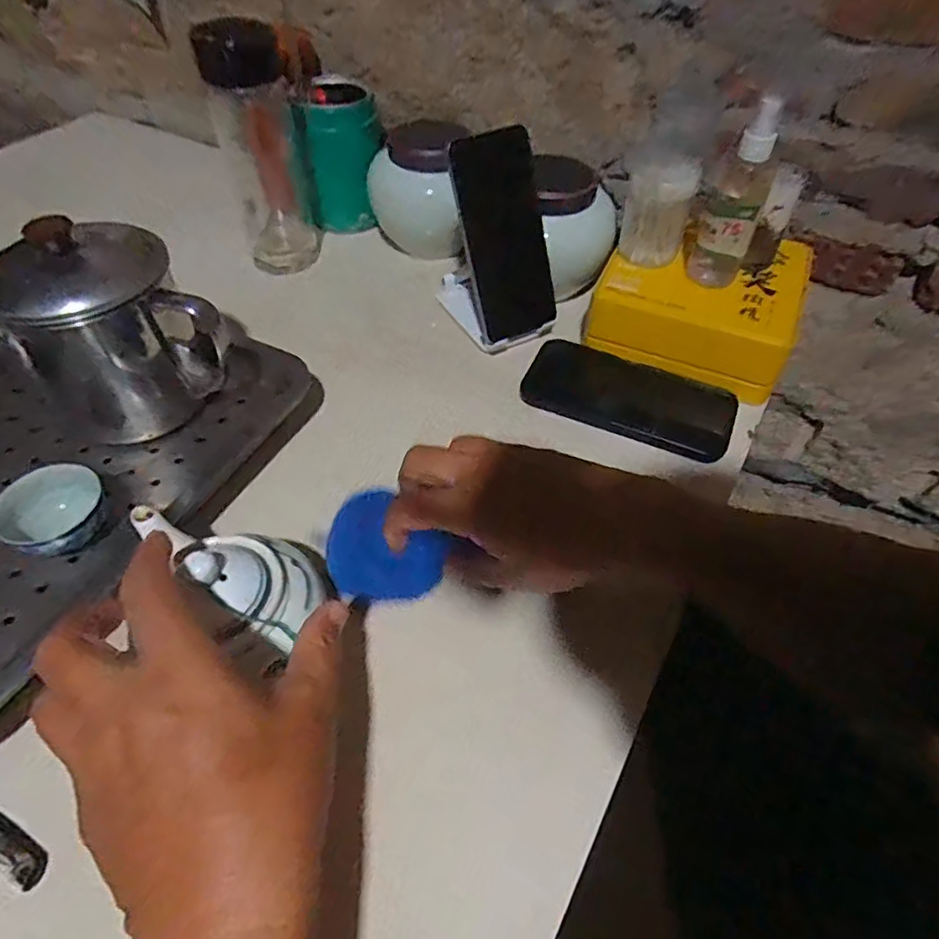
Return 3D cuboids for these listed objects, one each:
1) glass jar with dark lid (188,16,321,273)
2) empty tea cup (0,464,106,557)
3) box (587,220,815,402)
[{"bbox_3d":[-0.194,-0.300,0.574,0.074,0.209,0.066,-13,53,-12],"label":"glass jar with dark lid"},{"bbox_3d":[-0.253,0.030,0.376,0.052,0.037,0.058,33,57,22],"label":"empty tea cup"},{"bbox_3d":[0.203,-0.154,0.539,0.158,0.062,0.147,20,53,13],"label":"box"}]

